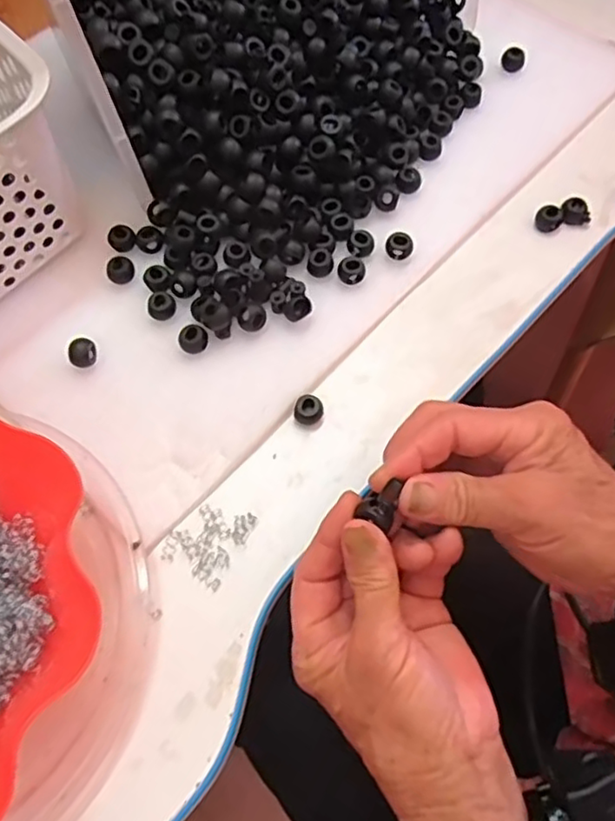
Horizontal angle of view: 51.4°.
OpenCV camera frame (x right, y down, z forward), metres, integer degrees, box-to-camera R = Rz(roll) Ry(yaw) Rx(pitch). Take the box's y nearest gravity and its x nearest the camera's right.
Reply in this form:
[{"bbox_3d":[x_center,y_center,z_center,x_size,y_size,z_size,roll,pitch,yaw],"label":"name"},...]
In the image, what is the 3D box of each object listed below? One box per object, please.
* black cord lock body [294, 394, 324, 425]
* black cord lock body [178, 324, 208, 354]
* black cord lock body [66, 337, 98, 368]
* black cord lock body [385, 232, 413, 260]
[{"bbox_3d":[0.000,-0.001,0.381,0.017,0.011,0.016,0,65,0],"label":"black cord lock body"},{"bbox_3d":[-0.070,-0.043,0.393,0.017,0.010,0.018,0,65,0],"label":"black cord lock body"},{"bbox_3d":[-0.136,-0.035,0.386,0.017,0.013,0.014,-32,69,-13],"label":"black cord lock body"},{"bbox_3d":[0.061,-0.109,0.420,0.018,0.014,0.015,9,66,5],"label":"black cord lock body"}]

